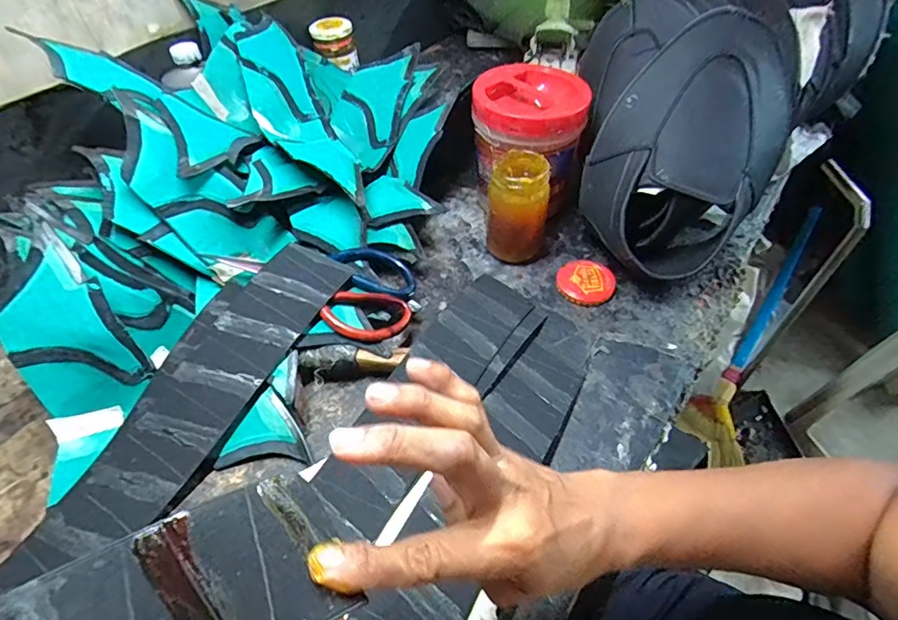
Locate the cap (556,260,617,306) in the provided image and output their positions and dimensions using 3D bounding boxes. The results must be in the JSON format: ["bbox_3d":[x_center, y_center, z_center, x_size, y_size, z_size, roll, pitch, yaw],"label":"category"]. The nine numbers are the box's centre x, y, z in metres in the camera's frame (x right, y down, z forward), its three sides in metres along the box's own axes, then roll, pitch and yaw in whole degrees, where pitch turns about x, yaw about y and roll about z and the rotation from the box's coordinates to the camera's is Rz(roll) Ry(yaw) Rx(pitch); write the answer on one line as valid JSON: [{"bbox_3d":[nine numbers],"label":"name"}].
[{"bbox_3d":[0.143,-0.030,0.532,0.059,0.011,0.059,-1,50,1],"label":"cap"}]

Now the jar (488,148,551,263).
[{"bbox_3d":[0.073,-0.103,0.533,0.057,0.110,0.054,8,50,8],"label":"jar"}]

